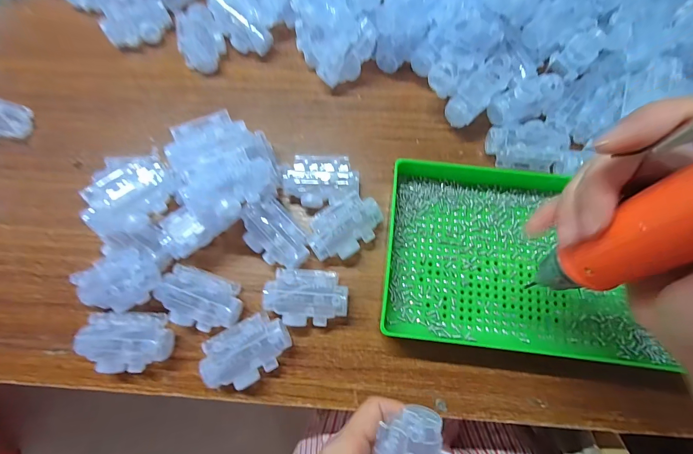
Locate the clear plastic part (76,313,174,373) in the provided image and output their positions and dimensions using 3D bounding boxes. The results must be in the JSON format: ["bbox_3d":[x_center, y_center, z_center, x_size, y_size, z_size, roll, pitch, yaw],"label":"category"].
[{"bbox_3d":[-0.182,0.094,0.272,0.067,0.025,0.046,0,74,1],"label":"clear plastic part"}]

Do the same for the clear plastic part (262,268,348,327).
[{"bbox_3d":[-0.033,0.060,0.283,0.068,0.028,0.045,3,74,2],"label":"clear plastic part"}]

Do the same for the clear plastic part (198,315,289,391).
[{"bbox_3d":[-0.081,0.101,0.270,0.068,0.025,0.046,-32,76,-7],"label":"clear plastic part"}]

